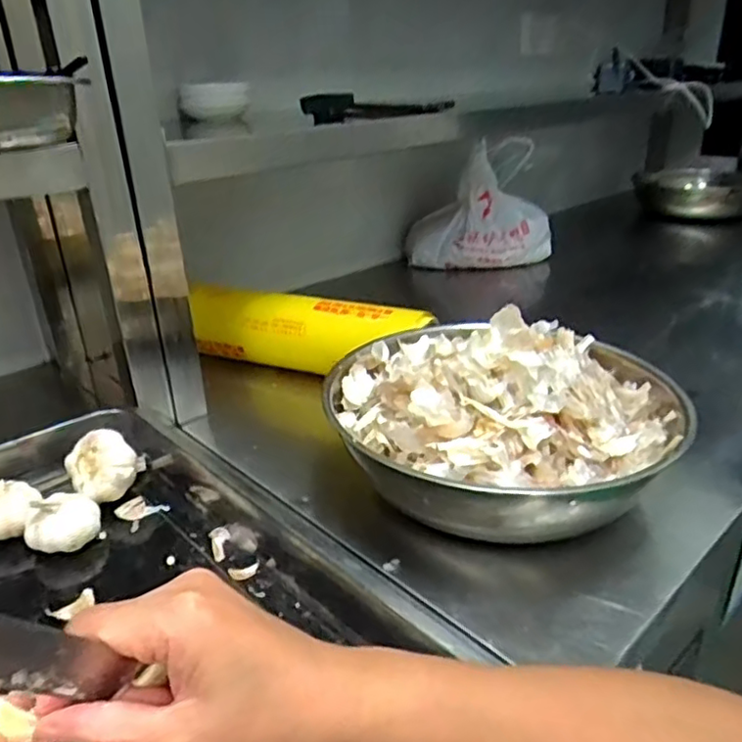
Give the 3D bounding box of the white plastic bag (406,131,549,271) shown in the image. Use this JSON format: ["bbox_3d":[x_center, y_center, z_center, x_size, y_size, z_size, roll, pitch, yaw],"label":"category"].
[{"bbox_3d":[0.223,-0.332,1.283,0.269,0.212,0.184,-10,26,-15],"label":"white plastic bag"}]

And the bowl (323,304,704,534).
[{"bbox_3d":[0.124,0.039,0.577,0.320,0.134,0.269,-2,26,0],"label":"bowl"}]

